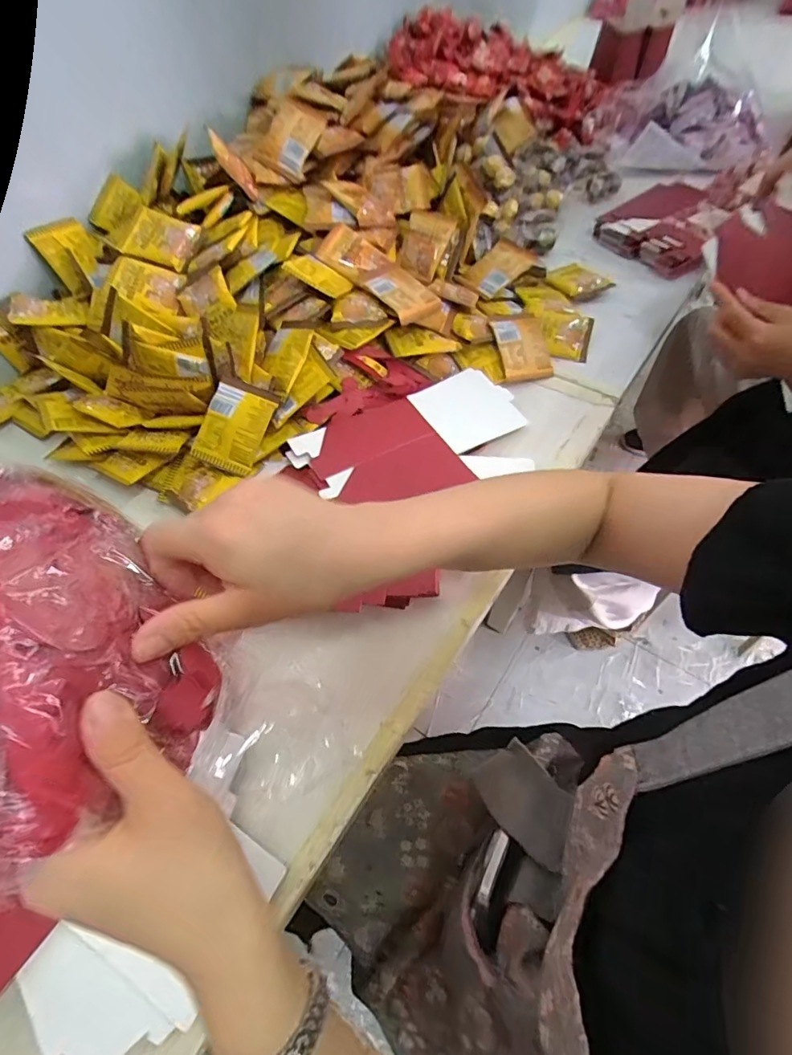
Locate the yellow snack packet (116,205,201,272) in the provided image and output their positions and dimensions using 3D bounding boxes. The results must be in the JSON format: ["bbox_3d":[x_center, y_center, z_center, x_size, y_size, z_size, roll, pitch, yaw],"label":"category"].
[{"bbox_3d":[-0.295,-0.357,0.601,0.093,0.015,0.070,24,74,8],"label":"yellow snack packet"}]

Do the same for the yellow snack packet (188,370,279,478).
[{"bbox_3d":[-0.170,-0.108,0.511,0.067,0.010,0.093,21,87,5],"label":"yellow snack packet"}]

